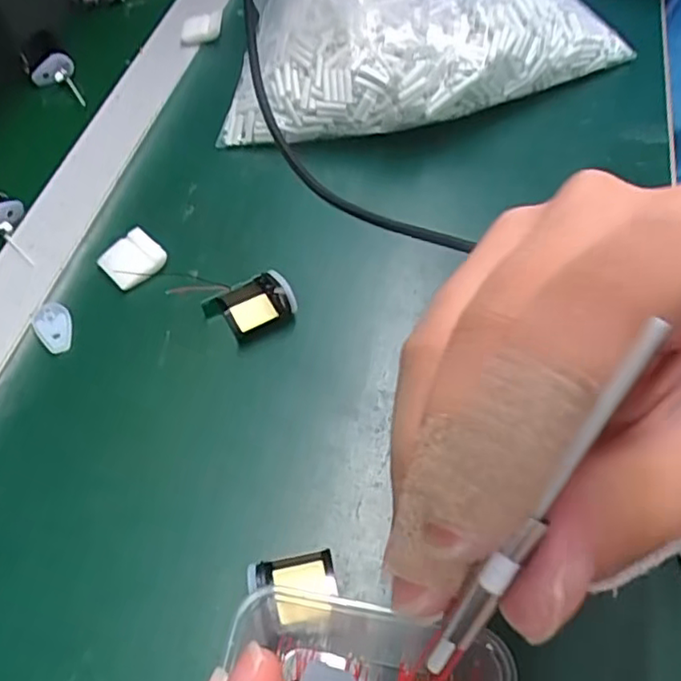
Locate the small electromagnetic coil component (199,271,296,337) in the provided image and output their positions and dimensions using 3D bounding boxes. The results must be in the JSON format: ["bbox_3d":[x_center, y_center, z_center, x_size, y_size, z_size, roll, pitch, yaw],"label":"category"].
[{"bbox_3d":[-0.056,-0.022,0.390,0.050,0.016,0.033,-28,61,-16],"label":"small electromagnetic coil component"}]

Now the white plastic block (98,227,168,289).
[{"bbox_3d":[-0.139,-0.055,0.418,0.035,0.009,0.037,40,65,23],"label":"white plastic block"}]

